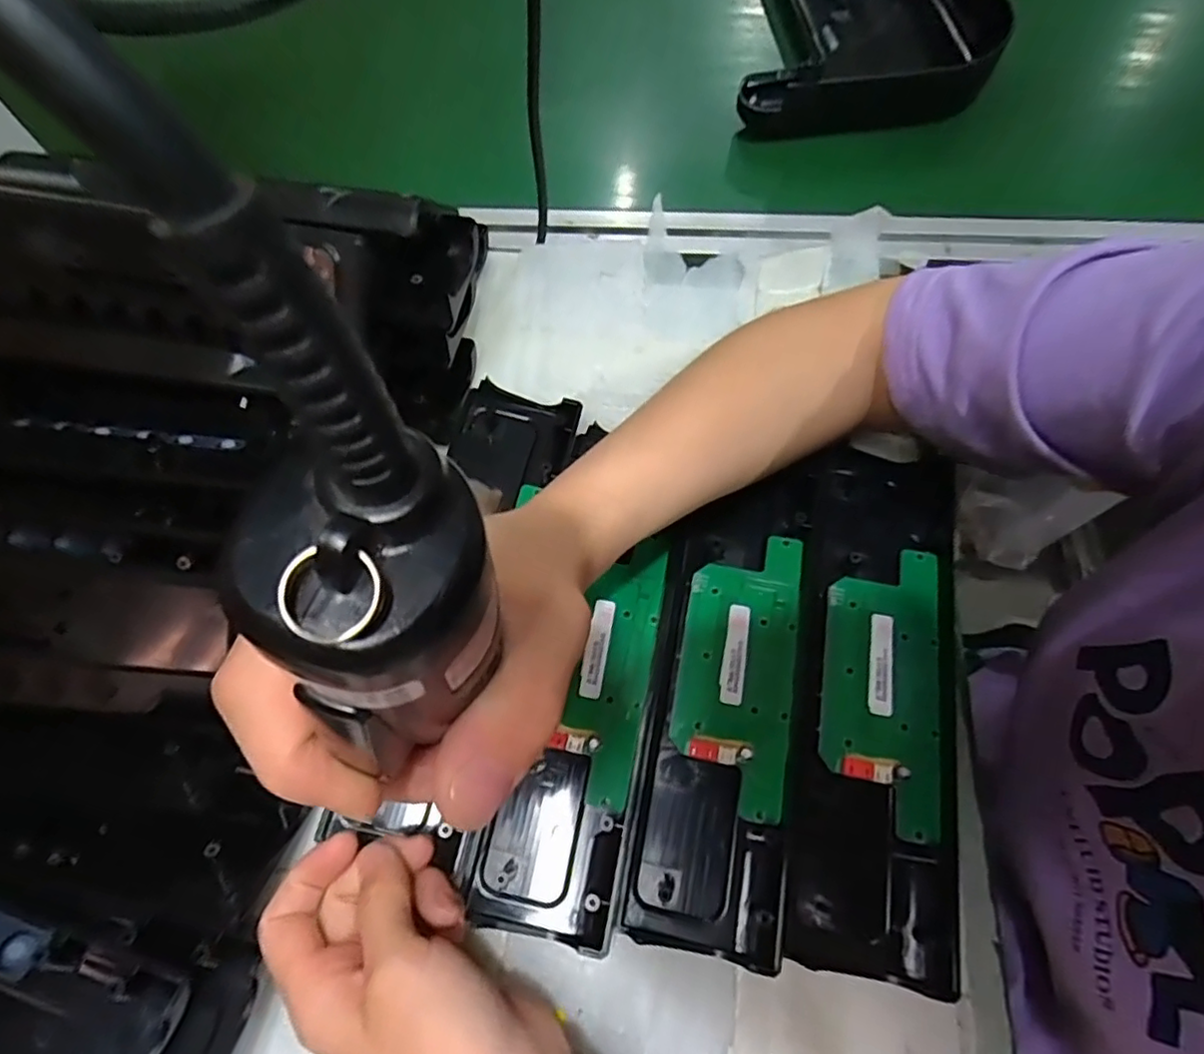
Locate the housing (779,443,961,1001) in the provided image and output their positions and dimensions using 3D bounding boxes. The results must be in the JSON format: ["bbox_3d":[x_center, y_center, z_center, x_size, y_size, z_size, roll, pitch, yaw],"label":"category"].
[{"bbox_3d":[0.133,0.073,0.308,0.072,0.016,0.243,10,67,8],"label":"housing"}]

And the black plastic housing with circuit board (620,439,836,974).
[{"bbox_3d":[0.064,0.068,0.310,0.071,0.017,0.238,10,67,8],"label":"black plastic housing with circuit board"}]

